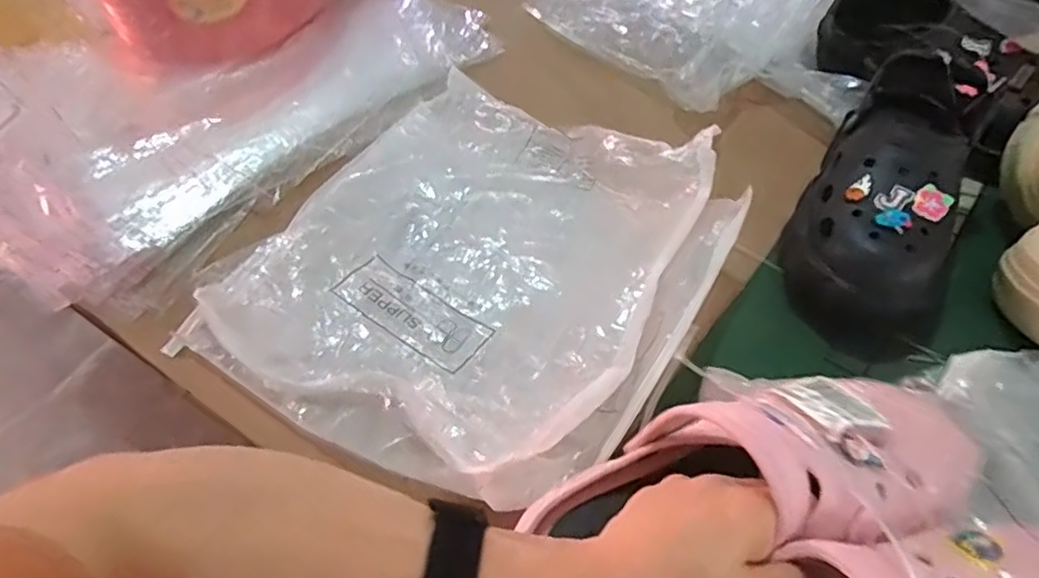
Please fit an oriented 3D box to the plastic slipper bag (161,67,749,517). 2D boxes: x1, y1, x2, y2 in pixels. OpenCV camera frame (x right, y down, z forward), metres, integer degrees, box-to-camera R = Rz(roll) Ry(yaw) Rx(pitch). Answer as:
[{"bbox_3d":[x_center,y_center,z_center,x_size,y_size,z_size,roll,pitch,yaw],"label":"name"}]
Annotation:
[{"bbox_3d":[-0.026,-0.030,0.493,0.317,0.059,0.342,27,57,19],"label":"plastic slipper bag"}]

